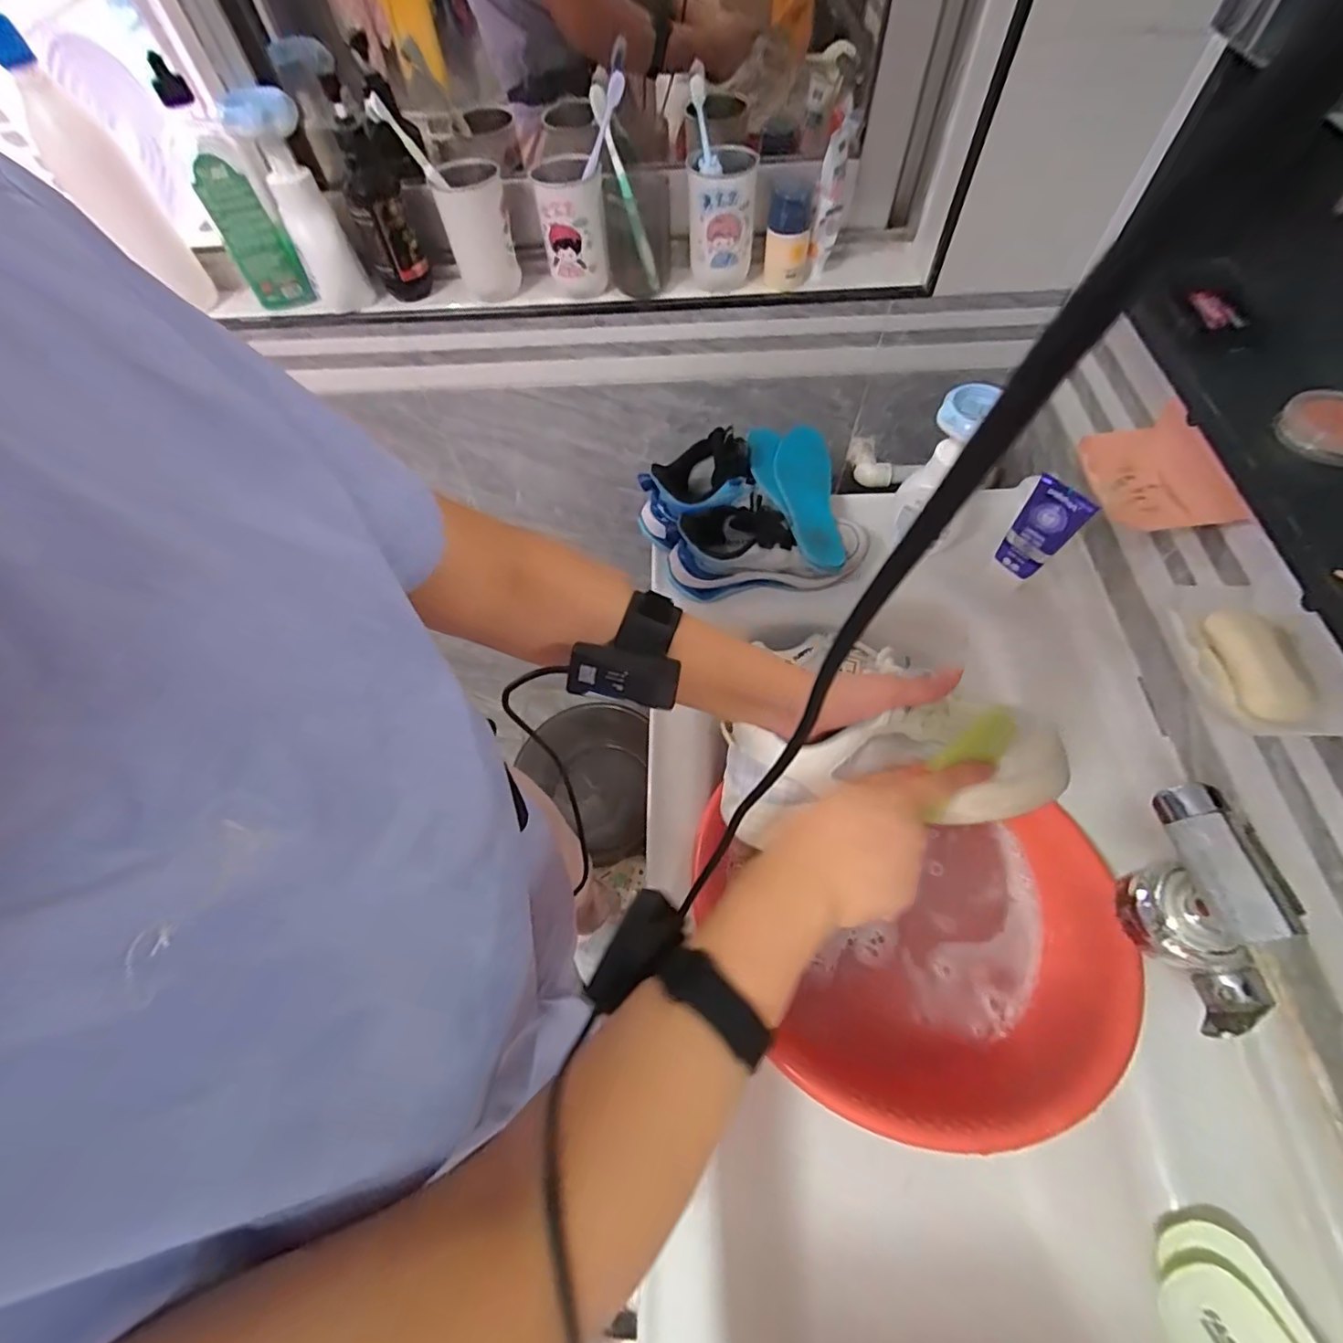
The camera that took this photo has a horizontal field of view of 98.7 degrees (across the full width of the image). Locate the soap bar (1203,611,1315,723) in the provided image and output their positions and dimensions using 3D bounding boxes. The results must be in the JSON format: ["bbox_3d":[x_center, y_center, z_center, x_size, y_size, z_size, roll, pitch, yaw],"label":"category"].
[{"bbox_3d":[0.440,-0.005,0.434,0.041,0.019,0.090,0,62,3],"label":"soap bar"}]

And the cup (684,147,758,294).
[{"bbox_3d":[0.055,-0.502,0.649,0.073,0.110,0.080,3,62,5],"label":"cup"}]

